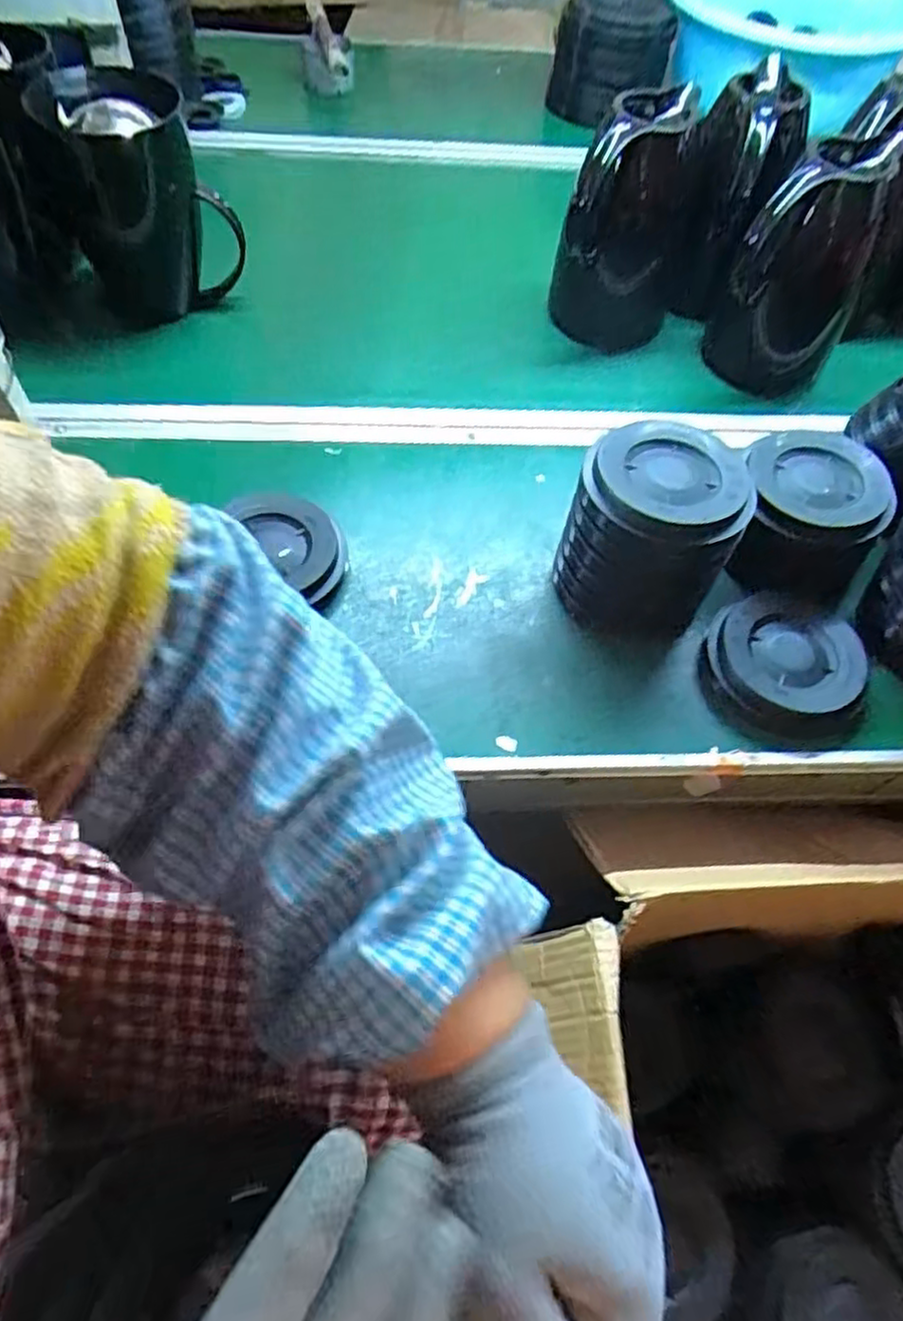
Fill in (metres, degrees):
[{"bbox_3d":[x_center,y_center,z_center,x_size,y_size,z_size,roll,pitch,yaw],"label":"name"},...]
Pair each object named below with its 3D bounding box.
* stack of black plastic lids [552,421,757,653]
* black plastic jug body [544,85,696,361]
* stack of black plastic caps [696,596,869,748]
[{"bbox_3d":[0.145,-0.090,0.555,0.119,0.127,0.113,31,61,15],"label":"stack of black plastic lids"},{"bbox_3d":[0.176,-0.437,0.743,0.123,0.207,0.123,17,59,7],"label":"black plastic jug body"},{"bbox_3d":[0.257,0.006,0.558,0.115,0.034,0.119,0,58,-3],"label":"stack of black plastic caps"}]

